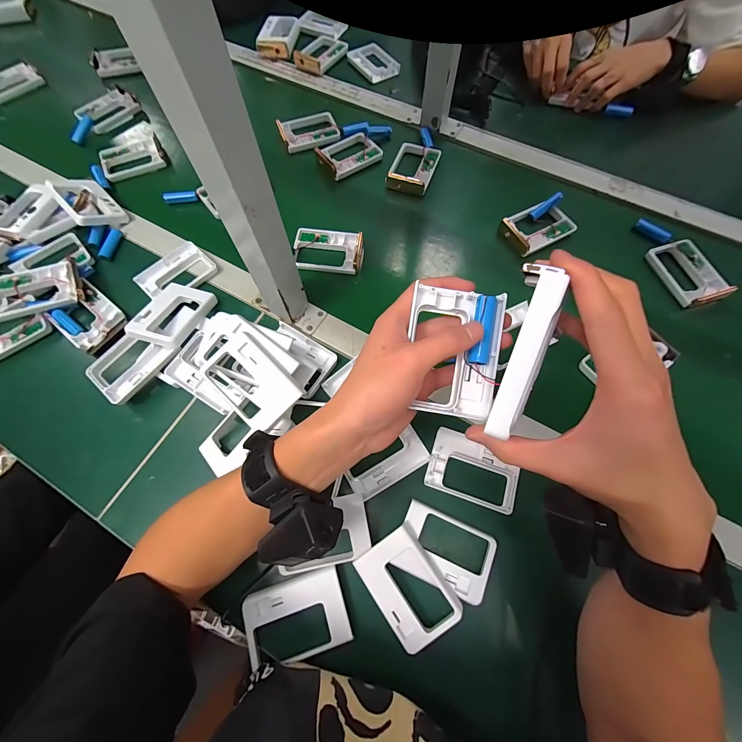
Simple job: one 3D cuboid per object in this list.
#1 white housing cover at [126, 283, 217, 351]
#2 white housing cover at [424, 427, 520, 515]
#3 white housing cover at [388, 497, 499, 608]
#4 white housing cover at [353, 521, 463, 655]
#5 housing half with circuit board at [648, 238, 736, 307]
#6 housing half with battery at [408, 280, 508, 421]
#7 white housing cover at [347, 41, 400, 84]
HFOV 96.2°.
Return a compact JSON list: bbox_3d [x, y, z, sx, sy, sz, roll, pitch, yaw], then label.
[{"bbox_3d":[-0.247,-0.072,0.418,0.068,0.020,0.093,19,54,0],"label":"white housing cover"},{"bbox_3d":[0.112,0.108,0.367,0.093,0.014,0.068,18,69,7],"label":"white housing cover"},{"bbox_3d":[0.074,0.179,0.331,0.093,0.019,0.065,25,64,3],"label":"white housing cover"},{"bbox_3d":[0.035,0.204,0.314,0.066,0.016,0.093,-33,72,-12],"label":"white housing cover"},{"bbox_3d":[0.439,-0.139,0.457,0.072,0.020,0.101,-18,69,-7],"label":"housing half with circuit board"},{"bbox_3d":[0.061,-0.014,0.242,0.064,0.017,0.092,6,82,7],"label":"housing half with battery"},{"bbox_3d":[0.003,-0.605,0.653,0.073,0.013,0.102,-30,71,-11],"label":"white housing cover"}]

